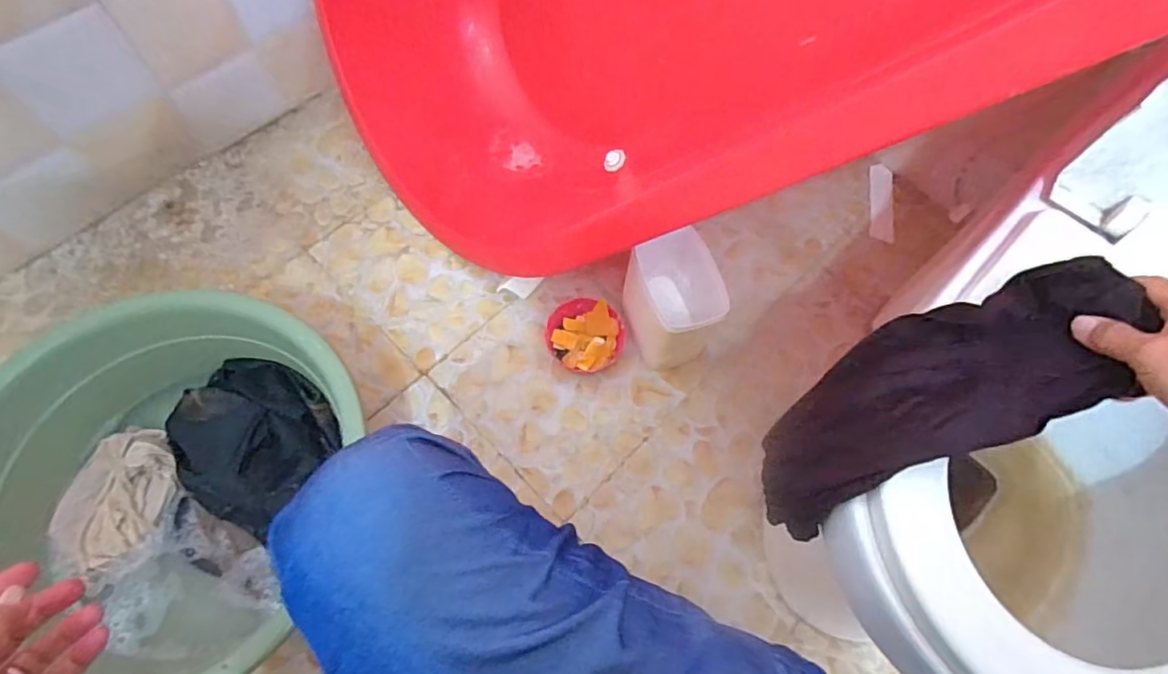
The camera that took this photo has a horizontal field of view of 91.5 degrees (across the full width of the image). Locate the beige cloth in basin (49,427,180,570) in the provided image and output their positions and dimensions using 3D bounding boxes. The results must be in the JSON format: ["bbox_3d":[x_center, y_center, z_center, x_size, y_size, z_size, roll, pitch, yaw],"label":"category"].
[{"bbox_3d":[-0.591,0.200,0.721,0.128,0.040,0.162,15,67,4],"label":"beige cloth in basin"}]

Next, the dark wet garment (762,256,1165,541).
[{"bbox_3d":[0.262,0.045,0.439,0.285,0.076,0.112,-35,70,13],"label":"dark wet garment"}]

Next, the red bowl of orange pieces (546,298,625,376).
[{"bbox_3d":[0.003,-0.001,0.866,0.106,0.043,0.112,1,66,-2],"label":"red bowl of orange pieces"}]

